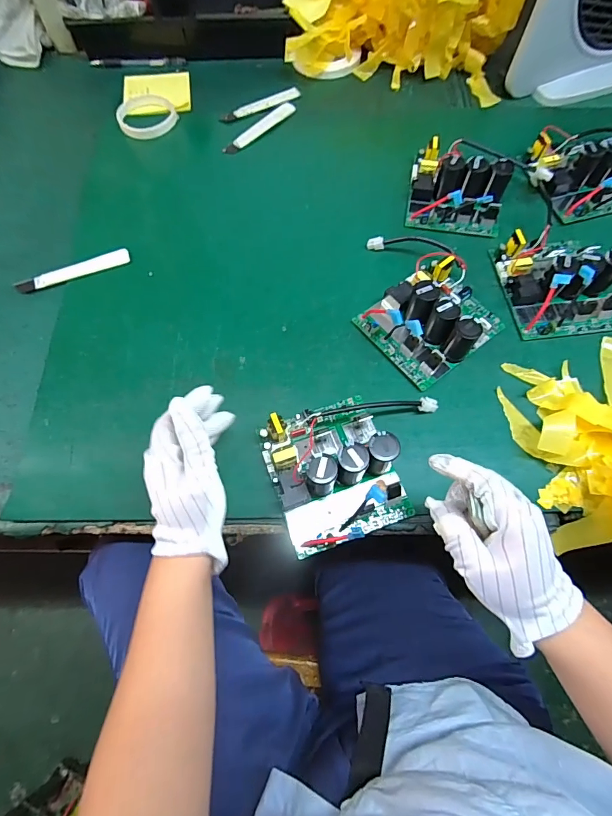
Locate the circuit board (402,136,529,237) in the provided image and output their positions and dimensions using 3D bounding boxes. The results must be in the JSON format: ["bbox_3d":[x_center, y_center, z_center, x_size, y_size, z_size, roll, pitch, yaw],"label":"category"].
[{"bbox_3d":[0.215,-0.303,0.539,0.141,0.057,0.136,10,68,4],"label":"circuit board"}]

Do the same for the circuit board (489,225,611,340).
[{"bbox_3d":[0.310,-0.160,0.484,0.124,0.056,0.139,-7,68,-3],"label":"circuit board"}]

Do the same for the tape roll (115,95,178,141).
[{"bbox_3d":[-0.246,-0.453,0.627,0.089,0.011,0.094,0,68,0],"label":"tape roll"}]

